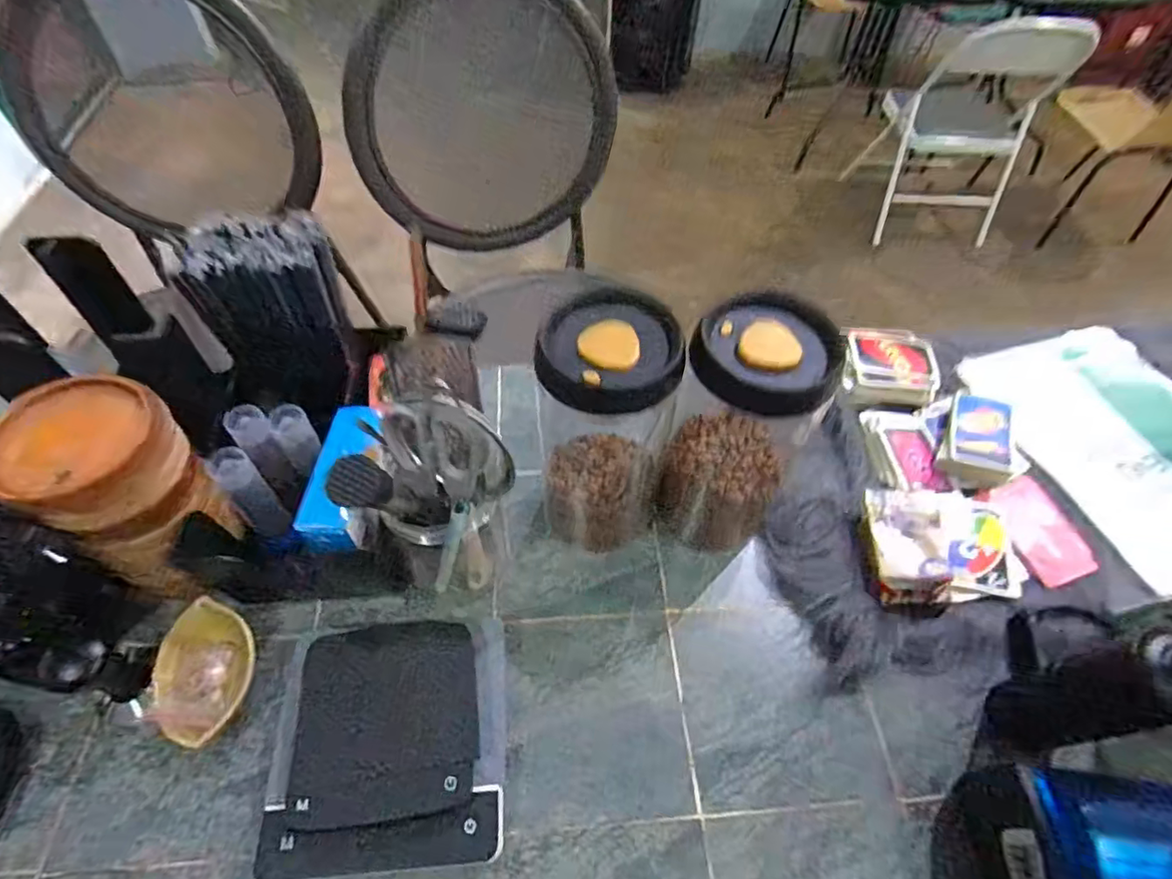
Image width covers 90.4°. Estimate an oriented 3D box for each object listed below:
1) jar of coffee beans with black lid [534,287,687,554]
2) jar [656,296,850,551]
[{"bbox_3d":[0.015,0.002,0.470,0.093,0.223,0.087,0,54,0],"label":"jar of coffee beans with black lid"},{"bbox_3d":[0.121,0.001,0.470,0.092,0.220,0.091,0,54,0],"label":"jar"}]

